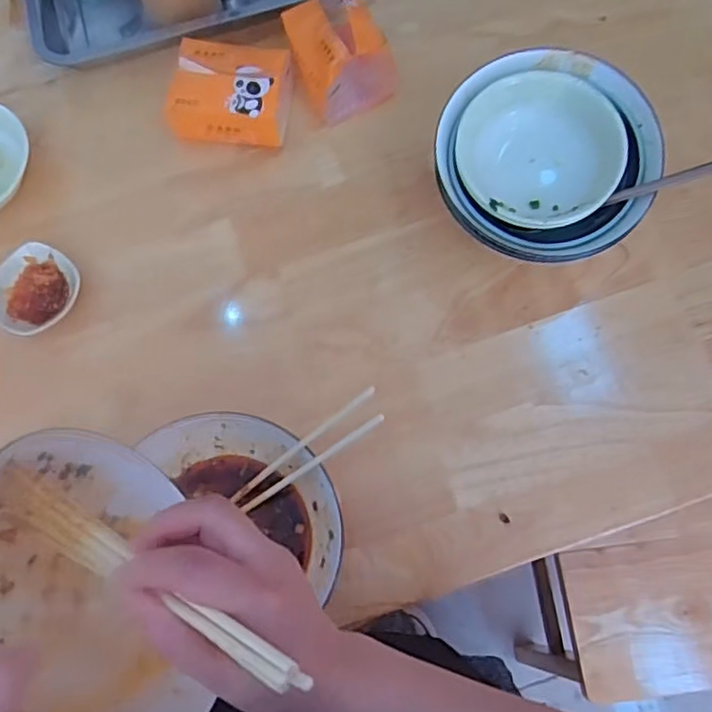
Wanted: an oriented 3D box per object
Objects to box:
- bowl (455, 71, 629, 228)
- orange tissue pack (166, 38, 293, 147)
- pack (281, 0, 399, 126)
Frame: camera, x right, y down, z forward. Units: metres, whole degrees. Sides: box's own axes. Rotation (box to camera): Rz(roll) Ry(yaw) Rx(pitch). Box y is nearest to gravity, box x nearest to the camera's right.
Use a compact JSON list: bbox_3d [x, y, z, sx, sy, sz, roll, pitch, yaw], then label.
[{"bbox_3d":[0.167,-0.186,0.593,0.141,0.047,0.142,-1,73,3],"label":"bowl"},{"bbox_3d":[-0.138,-0.284,0.689,0.122,0.069,0.103,5,72,4],"label":"orange tissue pack"},{"bbox_3d":[-0.020,-0.332,0.700,0.098,0.068,0.119,-26,73,-6],"label":"pack"}]

